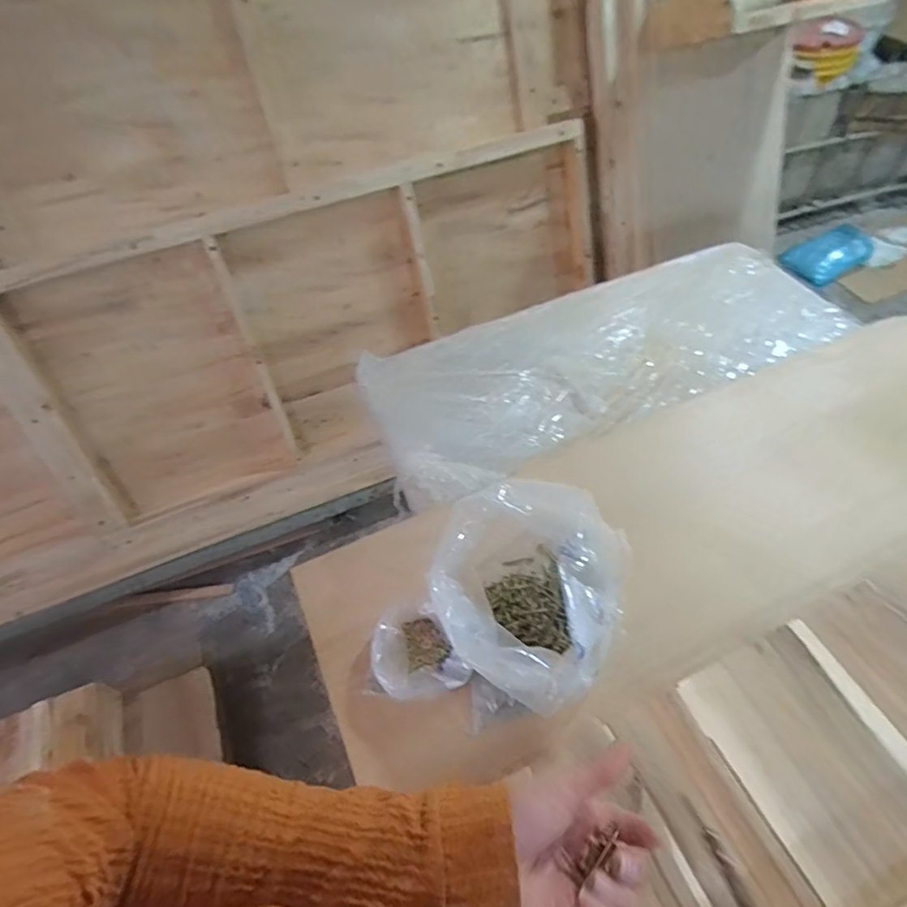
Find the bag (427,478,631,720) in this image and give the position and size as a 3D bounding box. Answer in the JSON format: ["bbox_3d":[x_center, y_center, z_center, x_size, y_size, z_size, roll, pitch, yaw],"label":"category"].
[{"bbox_3d":[0.077,0.142,0.565,0.180,0.128,0.185,-37,59,-21],"label":"bag"}]

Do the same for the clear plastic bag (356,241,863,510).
[{"bbox_3d":[0.244,-0.172,0.942,0.785,0.040,0.321,-23,55,-12],"label":"clear plastic bag"}]

